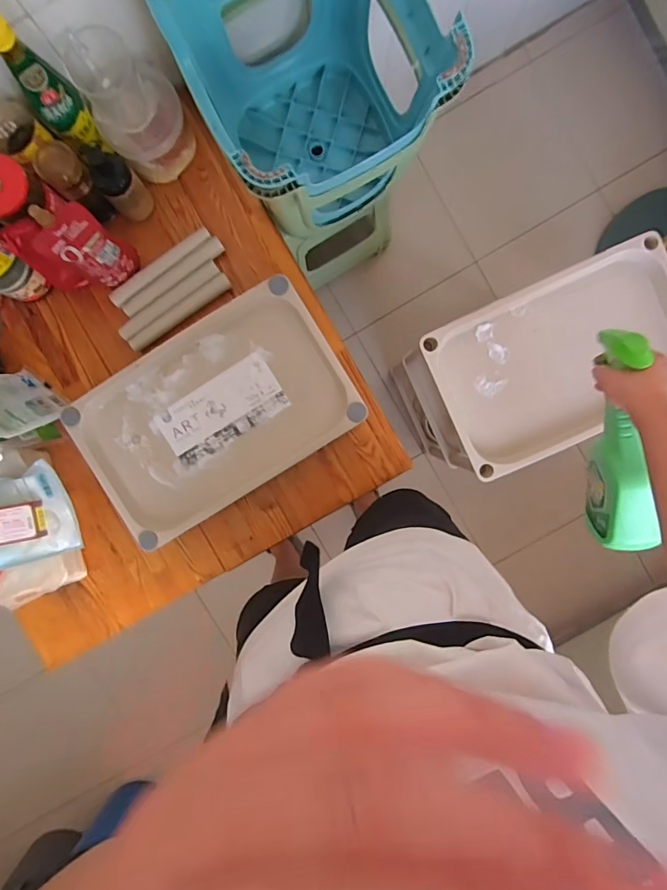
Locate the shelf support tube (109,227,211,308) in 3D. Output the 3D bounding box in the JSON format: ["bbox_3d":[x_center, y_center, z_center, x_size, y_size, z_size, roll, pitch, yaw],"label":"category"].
[{"bbox_3d":[-0.297,-0.307,0.777,0.199,0.032,0.032,-37,92,2],"label":"shelf support tube"}]

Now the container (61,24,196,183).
[{"bbox_3d":[-0.302,-0.513,0.688,0.123,0.168,0.127,0,93,0],"label":"container"}]

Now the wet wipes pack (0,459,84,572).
[{"bbox_3d":[-0.513,0.123,0.710,0.190,0.045,0.148,-19,93,2],"label":"wet wipes pack"}]

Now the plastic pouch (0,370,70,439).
[{"bbox_3d":[-0.527,-0.073,0.729,0.124,0.152,0.015,41,112,2],"label":"plastic pouch"}]

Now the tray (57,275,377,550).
[{"bbox_3d":[-0.200,-0.057,0.776,0.441,0.059,0.282,-32,92,2],"label":"tray"}]

